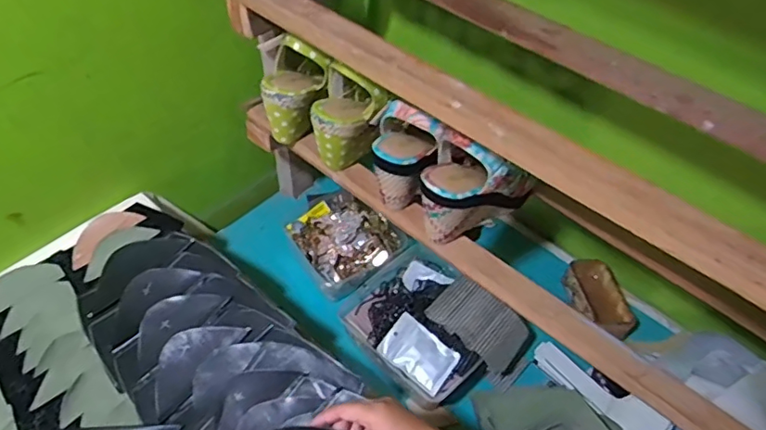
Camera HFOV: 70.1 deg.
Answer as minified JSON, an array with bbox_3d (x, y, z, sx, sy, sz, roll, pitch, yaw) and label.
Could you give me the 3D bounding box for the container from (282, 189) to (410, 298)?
[{"bbox_3d":[-0.063,0.039,0.877,0.149,0.057,0.159,-33,59,-28],"label":"container"}]

